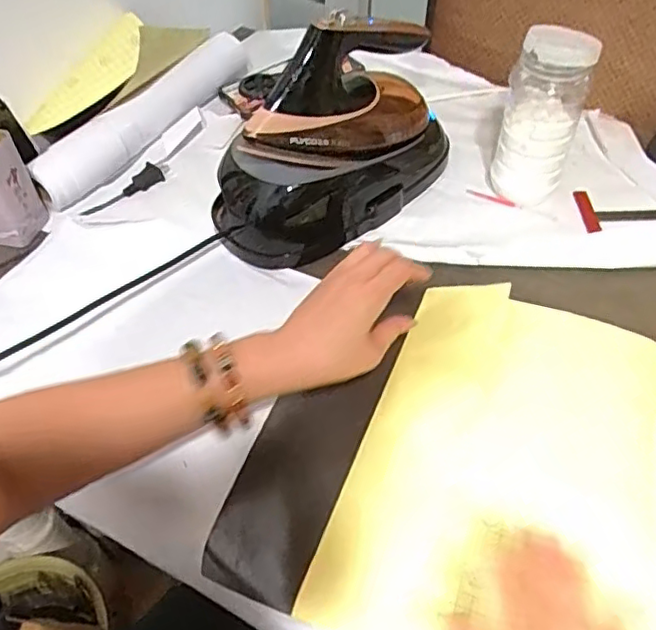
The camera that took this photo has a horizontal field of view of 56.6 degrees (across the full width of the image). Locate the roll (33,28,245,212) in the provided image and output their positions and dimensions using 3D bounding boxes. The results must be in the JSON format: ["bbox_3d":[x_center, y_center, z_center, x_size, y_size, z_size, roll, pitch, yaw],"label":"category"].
[{"bbox_3d":[-0.229,-0.265,0.798,0.047,0.061,0.357,30,58,24],"label":"roll"}]

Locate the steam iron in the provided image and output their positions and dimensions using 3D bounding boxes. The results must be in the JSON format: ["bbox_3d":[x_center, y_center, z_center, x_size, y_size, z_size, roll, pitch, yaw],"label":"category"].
[{"bbox_3d":[0.016,-0.190,0.643,0.286,0.186,0.124,-24,54,-16],"label":"steam iron"}]

